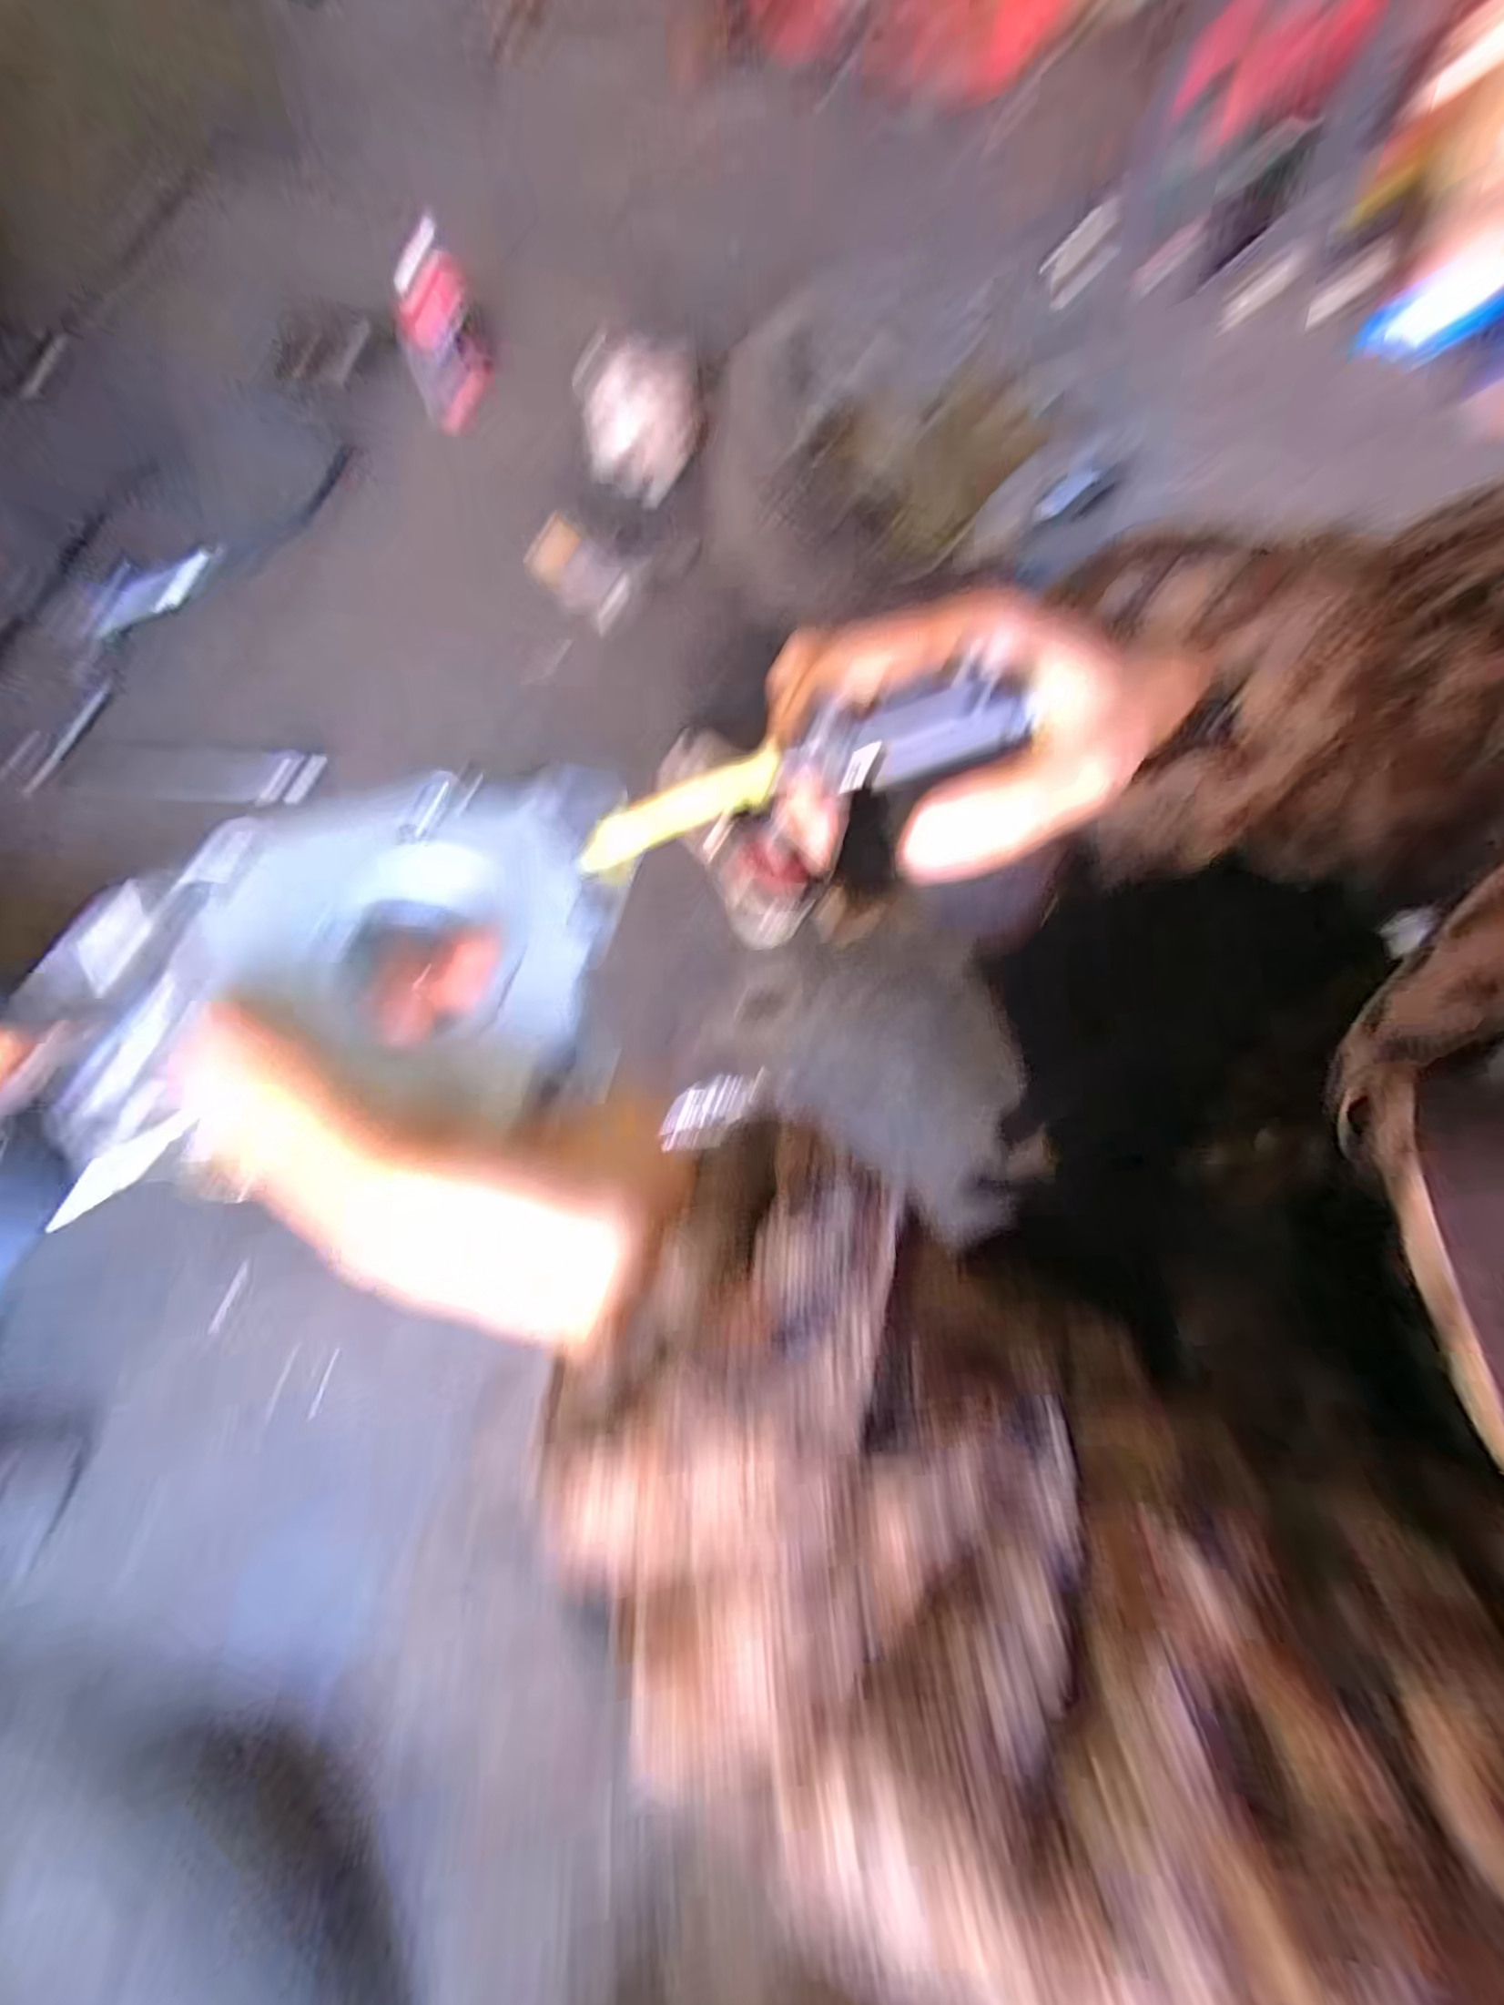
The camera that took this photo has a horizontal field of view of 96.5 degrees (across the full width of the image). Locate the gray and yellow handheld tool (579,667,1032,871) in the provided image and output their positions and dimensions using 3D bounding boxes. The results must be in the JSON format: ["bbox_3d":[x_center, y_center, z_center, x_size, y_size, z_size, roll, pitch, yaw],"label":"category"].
[{"bbox_3d":[0.009,-0.069,0.204,0.137,0.016,0.019,-14,67,14],"label":"gray and yellow handheld tool"}]

